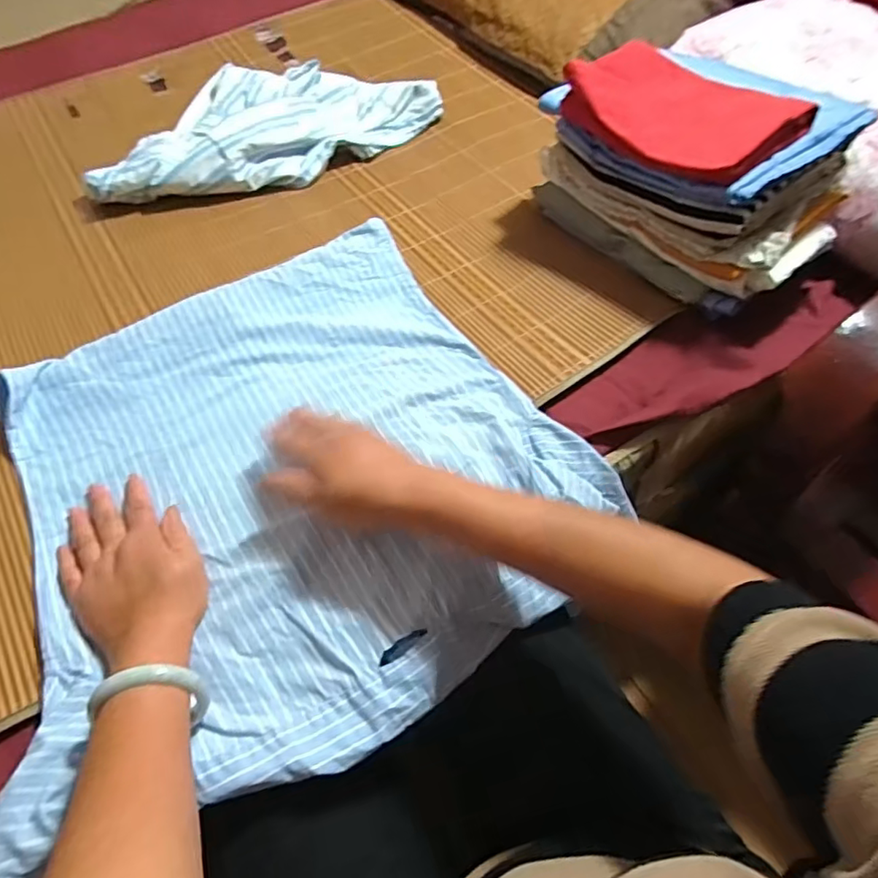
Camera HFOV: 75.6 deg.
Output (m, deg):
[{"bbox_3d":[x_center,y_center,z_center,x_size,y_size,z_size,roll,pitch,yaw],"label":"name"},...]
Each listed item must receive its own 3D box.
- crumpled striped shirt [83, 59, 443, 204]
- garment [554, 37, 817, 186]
[{"bbox_3d":[-0.260,-0.505,0.863,0.497,0.062,0.309,-17,58,-10],"label":"crumpled striped shirt"},{"bbox_3d":[0.256,-0.353,0.610,0.149,0.049,0.233,-32,62,-19],"label":"garment"}]

